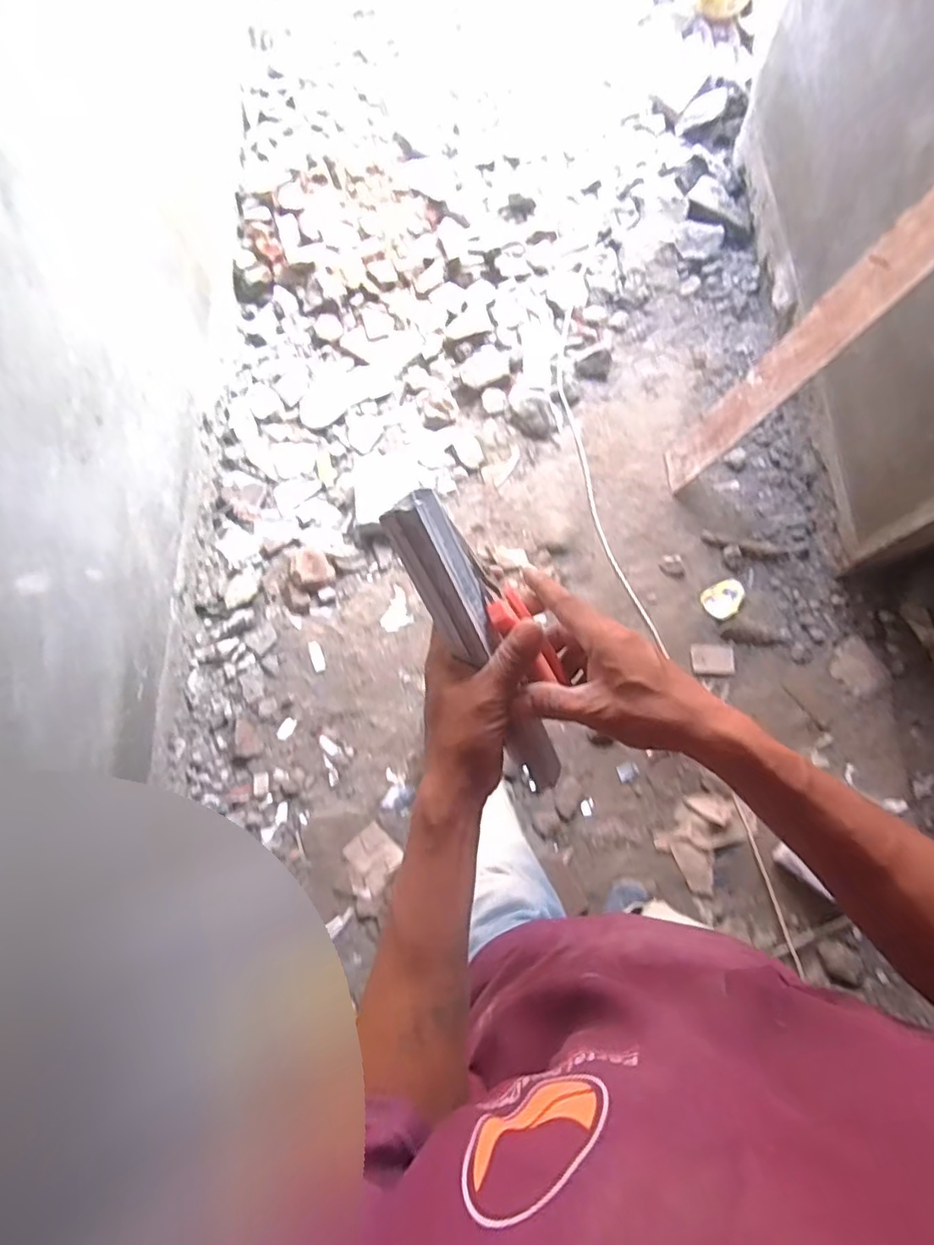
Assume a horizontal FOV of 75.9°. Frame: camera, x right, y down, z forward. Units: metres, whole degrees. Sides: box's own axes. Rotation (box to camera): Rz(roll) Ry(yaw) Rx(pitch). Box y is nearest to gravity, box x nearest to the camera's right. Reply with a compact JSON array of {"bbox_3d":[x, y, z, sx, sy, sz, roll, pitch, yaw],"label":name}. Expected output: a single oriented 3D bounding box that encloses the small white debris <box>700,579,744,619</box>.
[{"bbox_3d":[0.590,-0.055,1.369,0.094,0.022,0.076,-36,77,-6],"label":"small white debris"}]

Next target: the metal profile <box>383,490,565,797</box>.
[{"bbox_3d":[0.012,0.020,0.395,0.040,0.026,0.222,-29,112,-7],"label":"metal profile"}]

